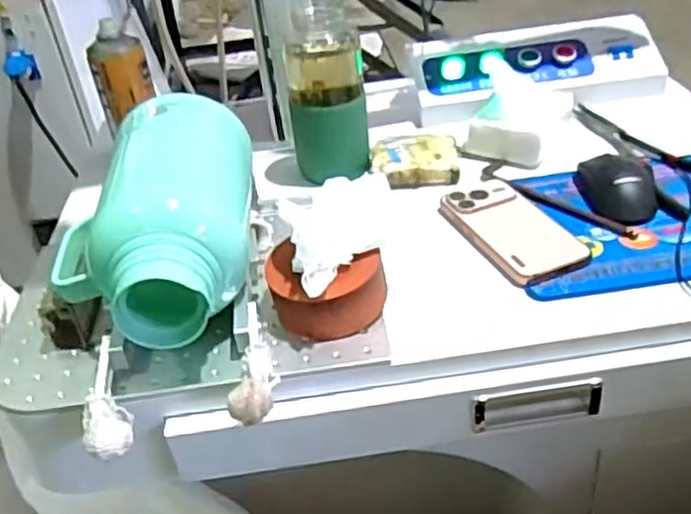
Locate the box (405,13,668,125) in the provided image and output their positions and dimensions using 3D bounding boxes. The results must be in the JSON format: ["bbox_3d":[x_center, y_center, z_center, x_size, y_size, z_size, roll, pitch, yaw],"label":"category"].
[{"bbox_3d":[0.245,-0.241,0.922,0.317,0.068,0.121,-8,36,0],"label":"box"}]

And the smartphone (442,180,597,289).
[{"bbox_3d":[0.159,-0.028,0.693,0.078,0.016,0.153,-19,37,-15],"label":"smartphone"}]

